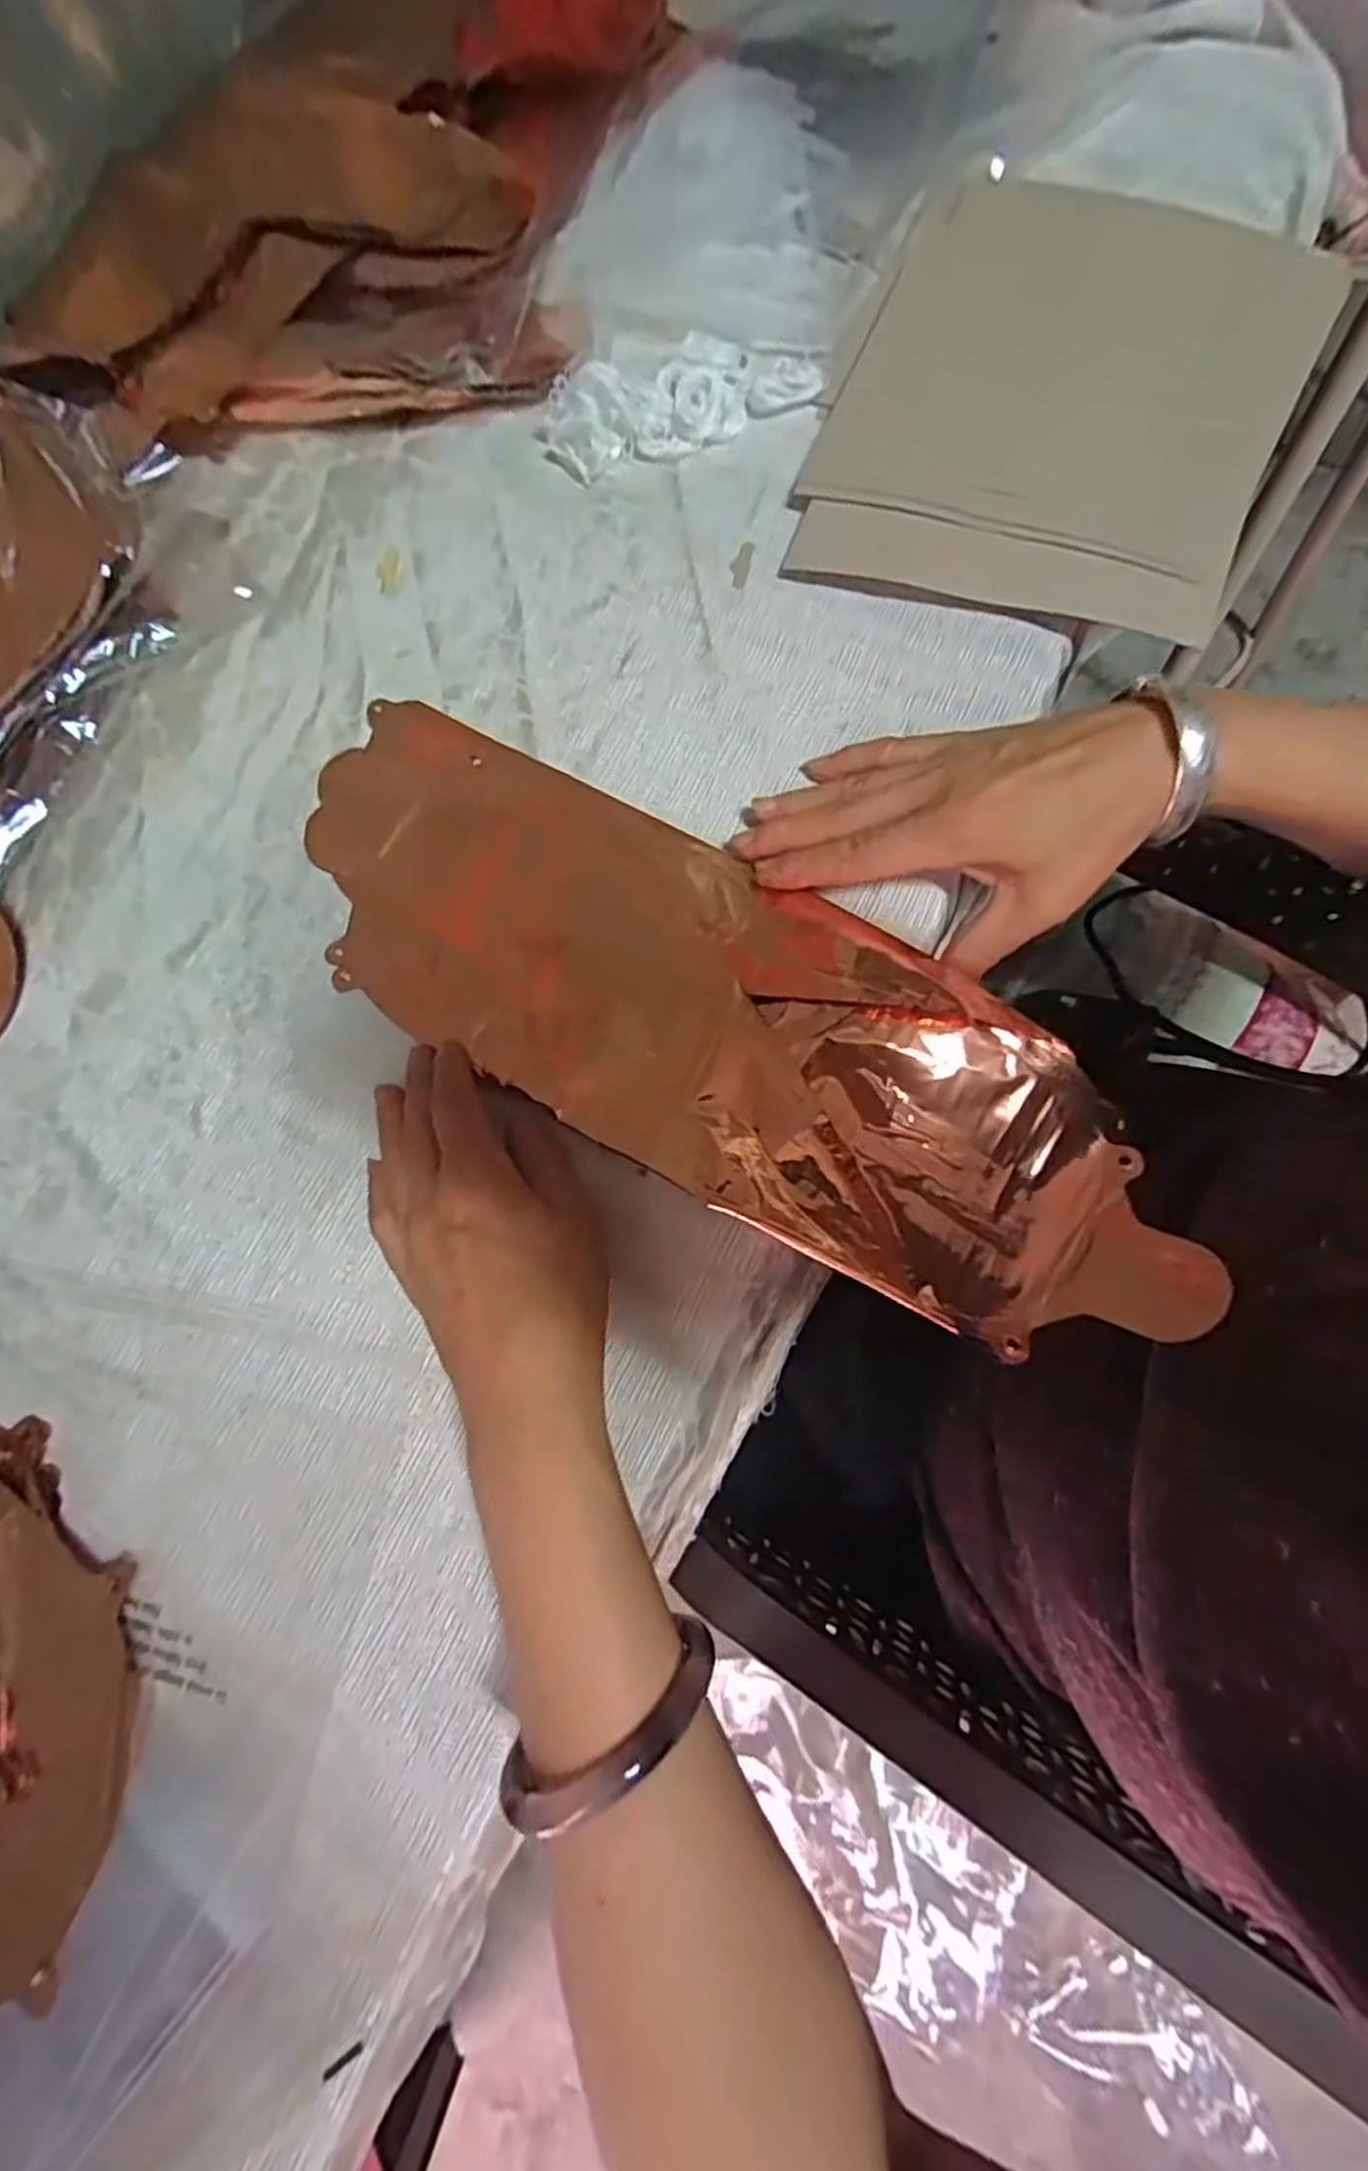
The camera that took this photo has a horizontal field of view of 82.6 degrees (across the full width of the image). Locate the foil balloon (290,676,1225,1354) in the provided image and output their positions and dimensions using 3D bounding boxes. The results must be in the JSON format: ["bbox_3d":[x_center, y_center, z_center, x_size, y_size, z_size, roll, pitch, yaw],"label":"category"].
[{"bbox_3d":[0.003,-0.033,0.332,0.422,0.025,0.134,32,79,12],"label":"foil balloon"}]

